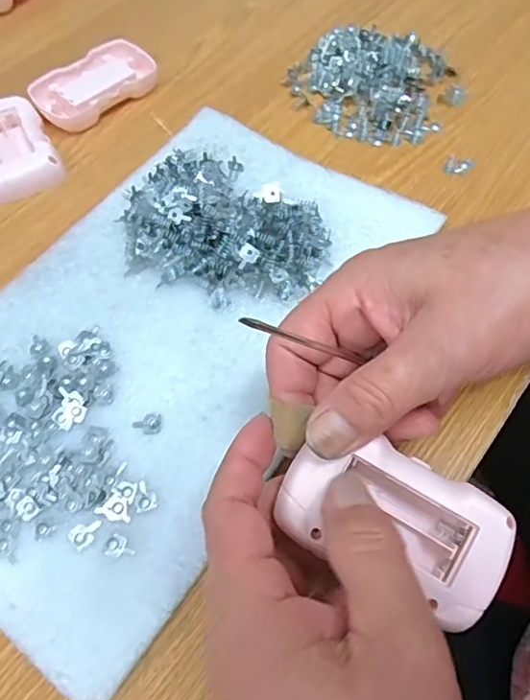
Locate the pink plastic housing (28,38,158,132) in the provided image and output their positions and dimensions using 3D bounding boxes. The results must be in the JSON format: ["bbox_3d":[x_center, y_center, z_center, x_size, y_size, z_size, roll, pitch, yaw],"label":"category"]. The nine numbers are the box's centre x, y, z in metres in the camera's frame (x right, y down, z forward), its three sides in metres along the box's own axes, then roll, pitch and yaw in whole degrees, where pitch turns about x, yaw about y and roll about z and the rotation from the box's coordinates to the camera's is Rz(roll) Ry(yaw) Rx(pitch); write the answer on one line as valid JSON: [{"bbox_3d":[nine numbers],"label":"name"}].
[{"bbox_3d":[-0.126,-0.197,0.401,0.087,0.019,0.056,-39,67,-18],"label":"pink plastic housing"}]

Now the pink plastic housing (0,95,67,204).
[{"bbox_3d":[-0.173,-0.137,0.368,0.052,0.020,0.081,-25,64,-12],"label":"pink plastic housing"}]

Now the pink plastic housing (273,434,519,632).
[{"bbox_3d":[0.048,0.066,0.205,0.084,0.021,0.048,21,63,5],"label":"pink plastic housing"}]

